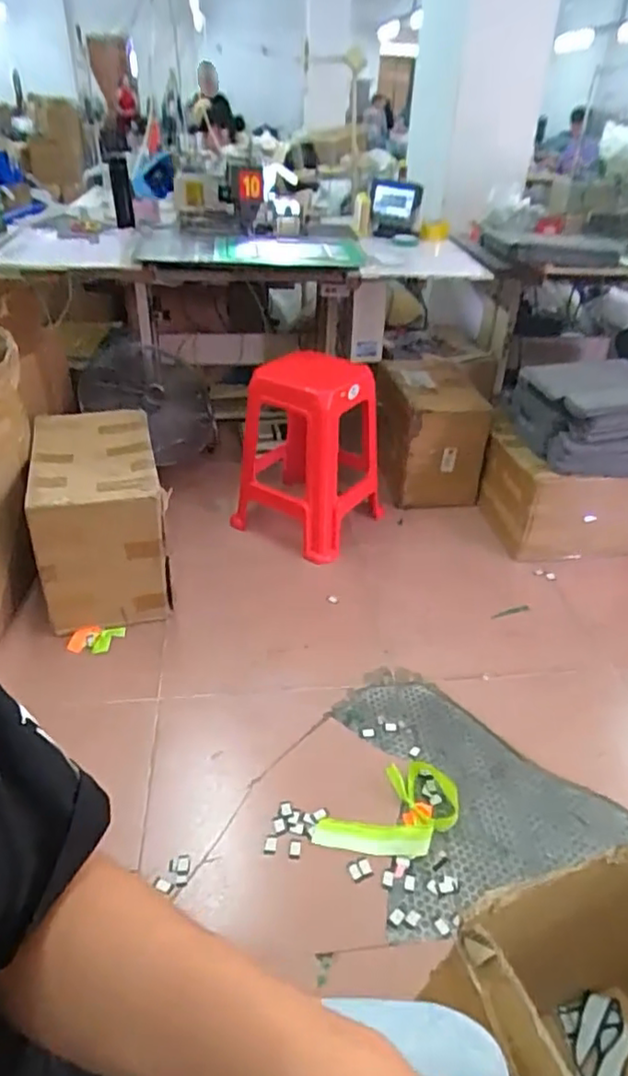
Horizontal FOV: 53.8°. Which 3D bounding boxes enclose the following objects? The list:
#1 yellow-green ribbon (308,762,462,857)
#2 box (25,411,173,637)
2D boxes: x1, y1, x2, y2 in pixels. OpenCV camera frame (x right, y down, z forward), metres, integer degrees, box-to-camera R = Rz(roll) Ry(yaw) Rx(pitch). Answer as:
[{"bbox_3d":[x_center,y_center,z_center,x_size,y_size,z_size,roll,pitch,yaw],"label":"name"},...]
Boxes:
[{"bbox_3d":[0.162,0.558,1.241,0.299,0.023,0.169,-25,43,-32],"label":"yellow-green ribbon"},{"bbox_3d":[-0.576,-0.062,1.710,0.300,0.404,0.506,-8,37,-14],"label":"box"}]

